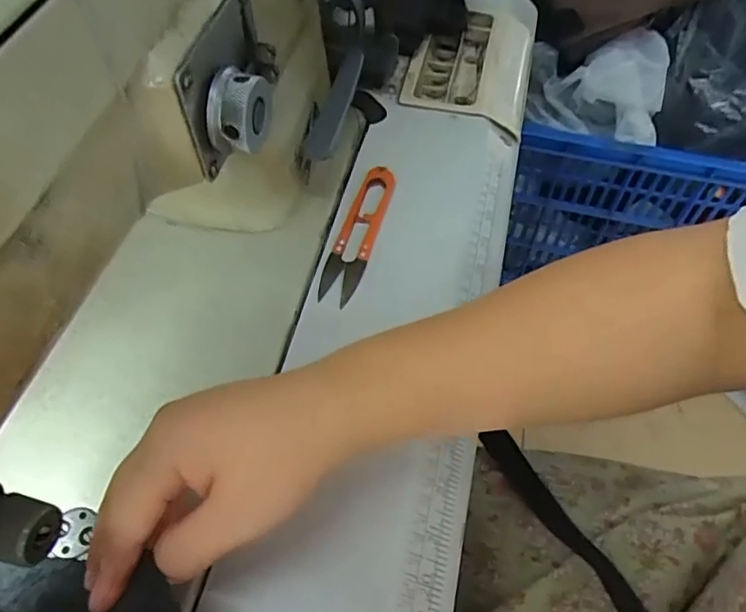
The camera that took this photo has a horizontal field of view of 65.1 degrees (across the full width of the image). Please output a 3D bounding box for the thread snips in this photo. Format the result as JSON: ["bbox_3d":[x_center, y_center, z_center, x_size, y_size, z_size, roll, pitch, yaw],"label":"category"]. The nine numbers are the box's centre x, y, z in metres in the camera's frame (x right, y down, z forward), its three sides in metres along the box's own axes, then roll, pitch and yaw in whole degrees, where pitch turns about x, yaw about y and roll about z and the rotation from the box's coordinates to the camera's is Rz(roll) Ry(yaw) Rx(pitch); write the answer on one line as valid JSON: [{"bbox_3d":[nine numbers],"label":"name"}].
[{"bbox_3d":[-0.009,-0.052,0.408,0.026,0.010,0.113,16,60,10],"label":"thread snips"}]

